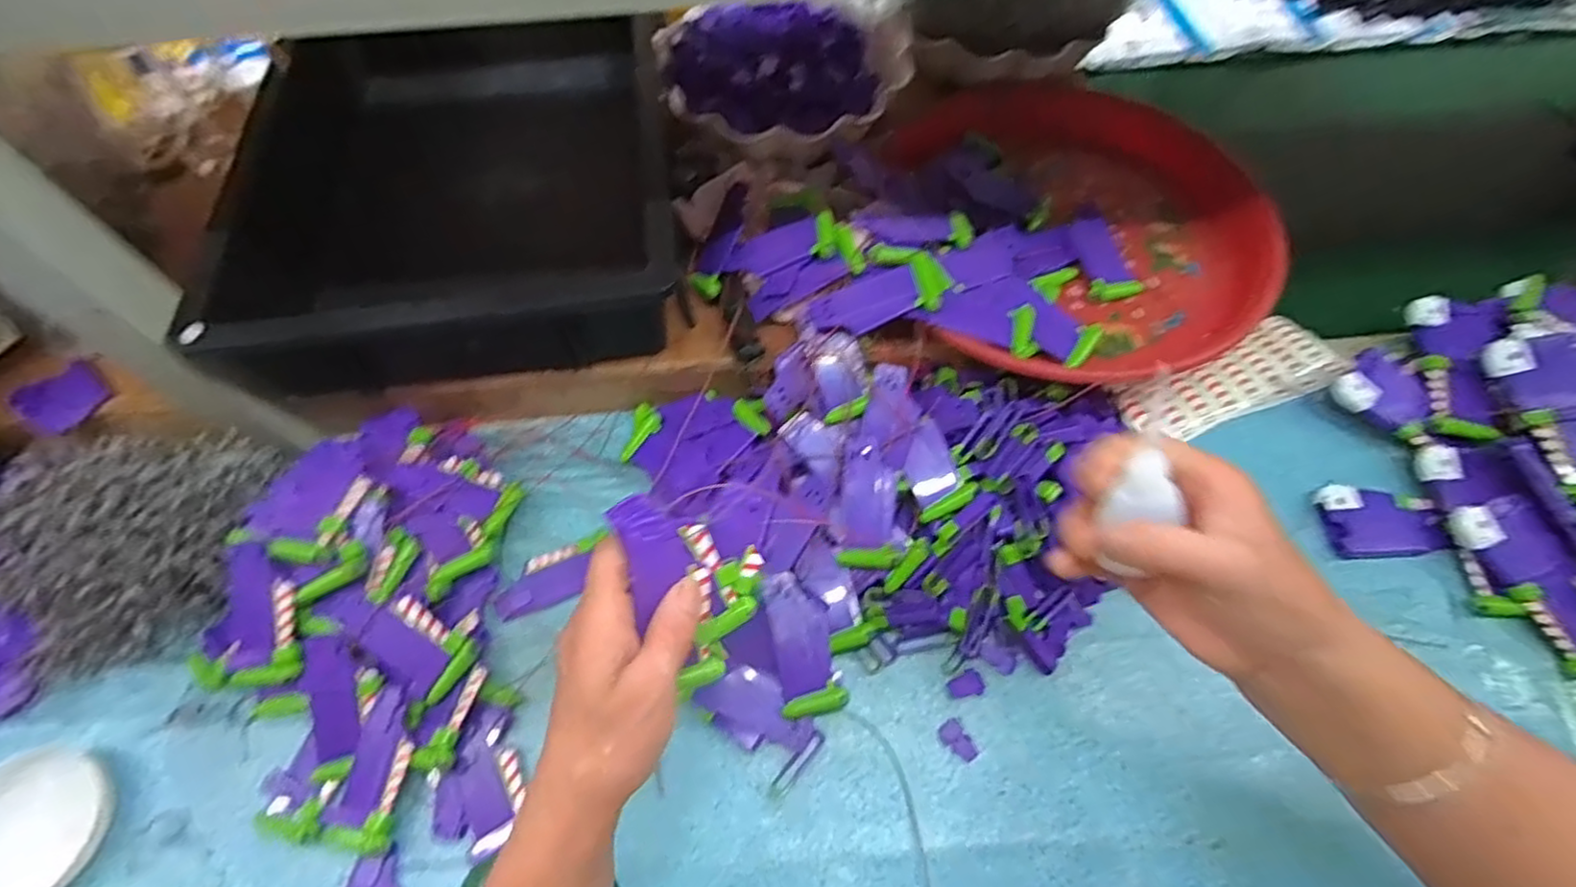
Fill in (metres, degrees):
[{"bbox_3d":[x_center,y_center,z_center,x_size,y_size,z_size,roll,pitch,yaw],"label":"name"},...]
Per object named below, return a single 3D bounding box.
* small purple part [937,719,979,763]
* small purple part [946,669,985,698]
[{"bbox_3d":[0.109,0.190,0.435,0.016,0.004,0.026,-30,65,-14],"label":"small purple part"},{"bbox_3d":[0.118,0.160,0.453,0.024,0.004,0.016,-20,63,-9],"label":"small purple part"}]

